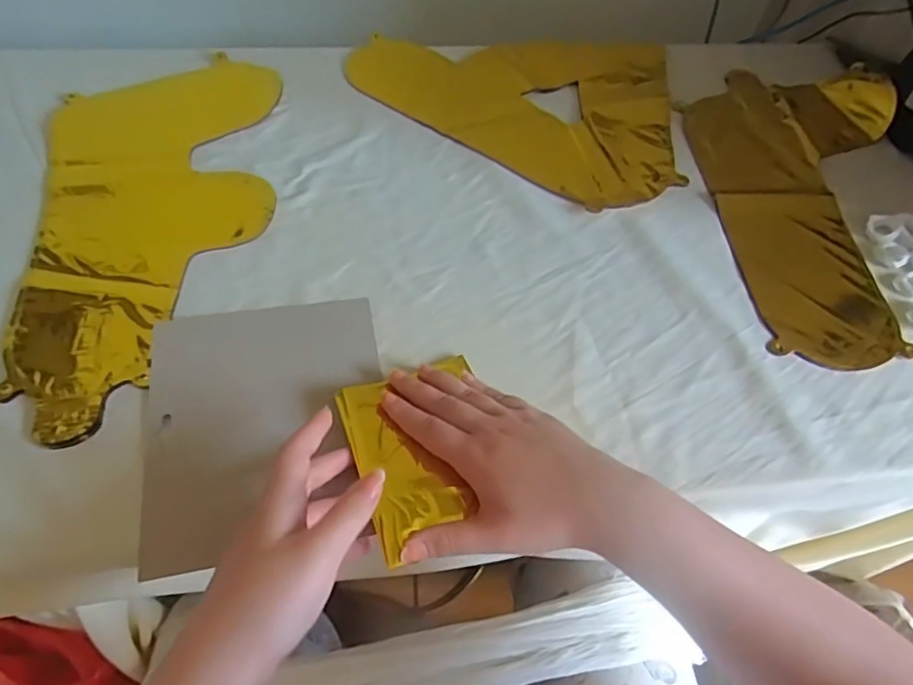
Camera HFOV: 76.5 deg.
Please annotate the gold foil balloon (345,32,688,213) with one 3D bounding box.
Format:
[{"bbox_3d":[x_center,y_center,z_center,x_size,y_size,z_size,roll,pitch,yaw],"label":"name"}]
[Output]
[{"bbox_3d":[0.105,-0.291,0.647,0.355,0.009,0.296,38,62,19],"label":"gold foil balloon"}]

